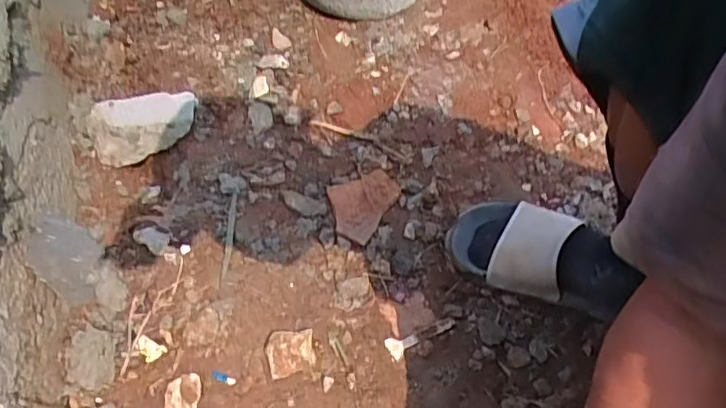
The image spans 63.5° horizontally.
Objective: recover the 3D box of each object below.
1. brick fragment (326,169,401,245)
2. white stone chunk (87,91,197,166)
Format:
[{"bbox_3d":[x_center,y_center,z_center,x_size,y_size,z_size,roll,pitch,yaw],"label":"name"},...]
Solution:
[{"bbox_3d":[-0.006,-0.002,0.705,0.072,0.022,0.105,23,53,17],"label":"brick fragment"},{"bbox_3d":[-0.280,-0.100,0.744,0.136,0.051,0.078,-7,50,-7],"label":"white stone chunk"}]

